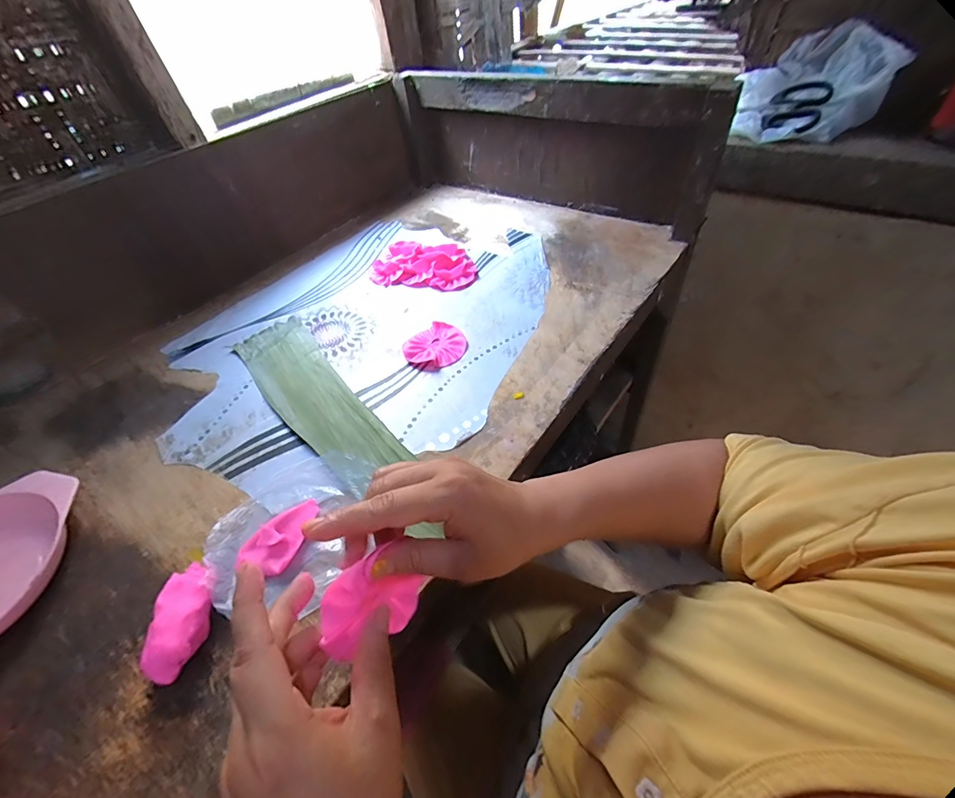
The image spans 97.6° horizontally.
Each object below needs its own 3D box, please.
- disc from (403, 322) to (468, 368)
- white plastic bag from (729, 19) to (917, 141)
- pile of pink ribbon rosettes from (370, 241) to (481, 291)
[{"bbox_3d":[-0.050,-0.063,0.501,0.072,0.010,0.067,-4,48,4],"label":"disc"},{"bbox_3d":[0.438,-0.418,0.549,0.169,0.118,0.141,22,55,24],"label":"white plastic bag"},{"bbox_3d":[-0.080,-0.203,0.621,0.159,0.024,0.095,8,50,14],"label":"pile of pink ribbon rosettes"}]

